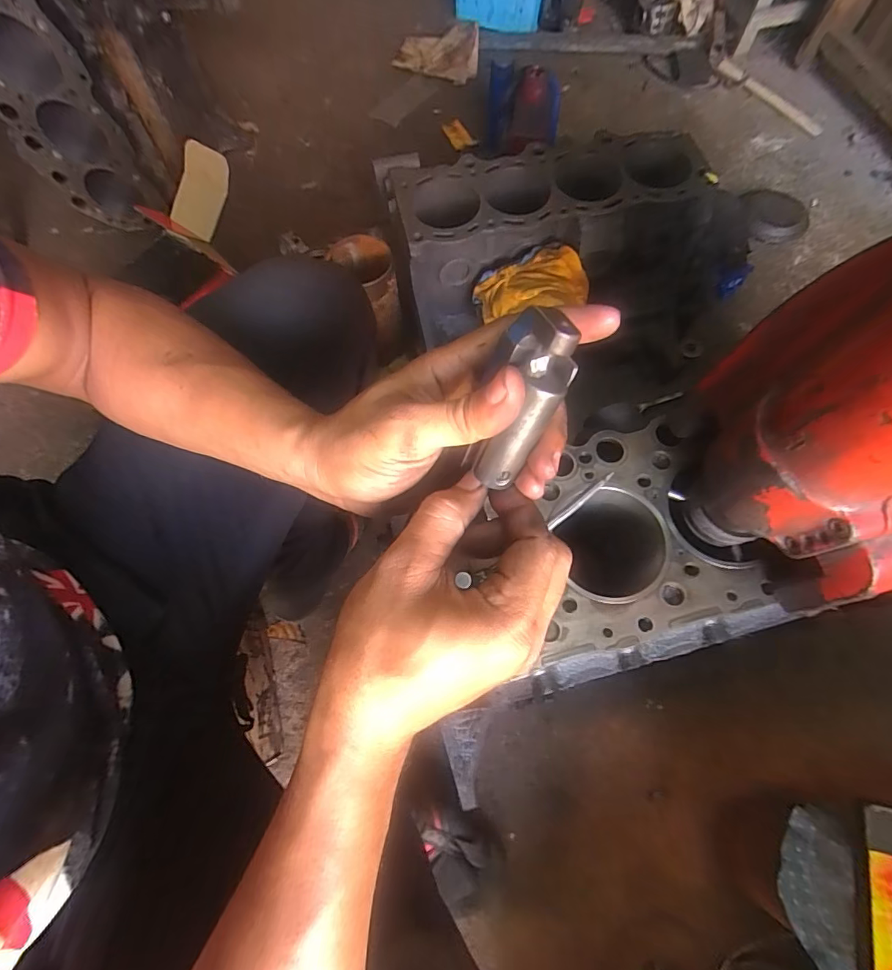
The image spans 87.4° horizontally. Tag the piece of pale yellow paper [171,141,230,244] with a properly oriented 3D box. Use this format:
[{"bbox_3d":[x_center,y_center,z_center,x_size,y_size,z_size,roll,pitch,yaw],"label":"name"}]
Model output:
[{"bbox_3d":[-0.415,-0.489,0.788,0.071,0.213,0.008,32,63,-28],"label":"piece of pale yellow paper"}]

